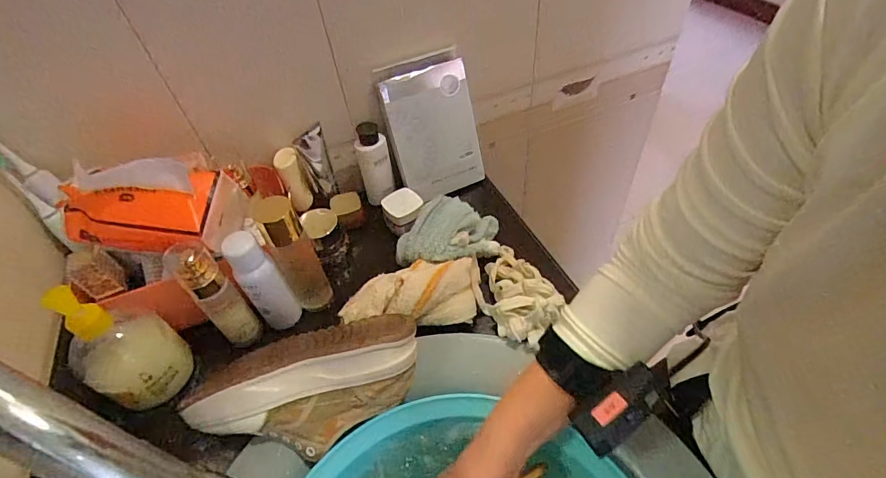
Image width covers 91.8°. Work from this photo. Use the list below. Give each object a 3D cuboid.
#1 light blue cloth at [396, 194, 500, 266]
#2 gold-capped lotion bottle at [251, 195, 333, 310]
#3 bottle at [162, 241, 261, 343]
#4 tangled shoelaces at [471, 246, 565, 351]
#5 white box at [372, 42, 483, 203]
[{"bbox_3d":[0.003,-0.004,0.547,0.123,0.072,0.073,-21,50,-13],"label":"light blue cloth"},{"bbox_3d":[-0.169,0.018,0.492,0.045,0.165,0.033,-22,50,-13],"label":"gold-capped lotion bottle"},{"bbox_3d":[-0.247,0.061,0.469,0.043,0.151,0.039,34,60,31],"label":"bottle"},{"bbox_3d":[0.087,0.058,0.505,0.089,0.042,0.138,-27,51,-17],"label":"tangled shoelaces"},{"bbox_3d":[-0.013,-0.160,0.621,0.126,0.195,0.025,-22,29,-14],"label":"white box"}]

